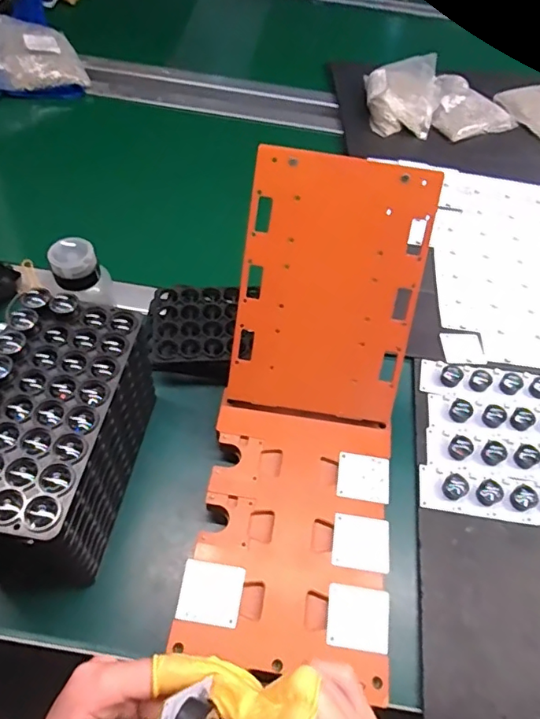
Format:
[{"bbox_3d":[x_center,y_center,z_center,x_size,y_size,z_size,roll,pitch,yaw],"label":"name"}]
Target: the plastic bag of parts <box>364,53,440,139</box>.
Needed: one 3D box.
[{"bbox_3d":[0.226,-0.449,0.881,0.121,0.053,0.161,0,56,-5],"label":"plastic bag of parts"}]

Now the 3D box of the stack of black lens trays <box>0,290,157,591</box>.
[{"bbox_3d":[-0.176,0.066,0.434,0.098,0.150,0.201,10,56,2],"label":"stack of black lens trays"}]

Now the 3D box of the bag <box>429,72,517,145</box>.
[{"bbox_3d":[0.351,-0.429,0.892,0.136,0.023,0.165,13,56,4],"label":"bag"}]

